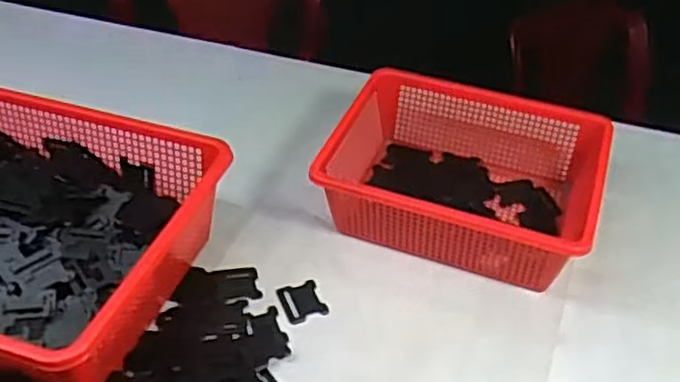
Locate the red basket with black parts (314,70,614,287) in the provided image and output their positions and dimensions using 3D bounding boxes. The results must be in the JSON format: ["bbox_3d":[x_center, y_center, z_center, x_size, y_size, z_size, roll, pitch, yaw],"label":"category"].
[{"bbox_3d":[0.140,-0.022,0.828,0.309,0.102,0.246,16,44,15],"label":"red basket with black parts"}]

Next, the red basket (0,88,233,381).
[{"bbox_3d":[-0.338,0.042,0.731,0.378,0.131,0.299,16,44,14],"label":"red basket"}]

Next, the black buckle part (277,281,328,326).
[{"bbox_3d":[-0.040,0.117,0.744,0.043,0.004,0.050,-15,45,-18],"label":"black buckle part"}]

